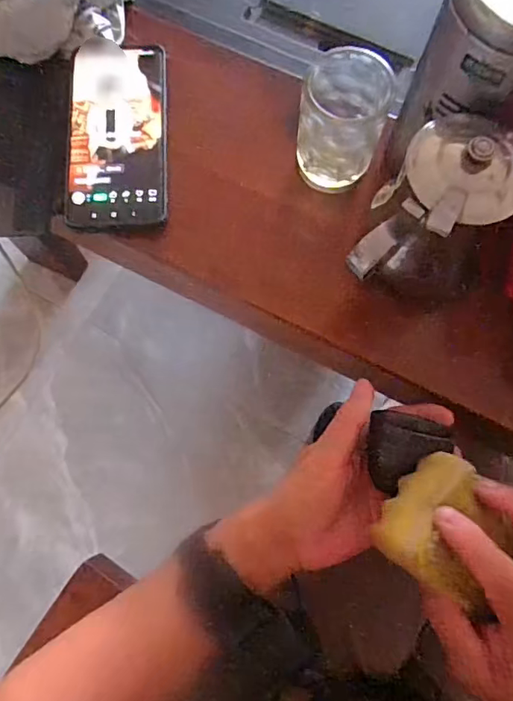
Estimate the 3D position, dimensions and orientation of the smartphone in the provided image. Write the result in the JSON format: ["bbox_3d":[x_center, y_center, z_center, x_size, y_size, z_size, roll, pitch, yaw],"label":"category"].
[{"bbox_3d":[-0.107,-0.169,0.389,0.074,0.013,0.158,-1,74,-1],"label":"smartphone"}]

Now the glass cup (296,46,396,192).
[{"bbox_3d":[0.061,-0.162,0.365,0.059,0.075,0.063,0,74,-1],"label":"glass cup"}]

